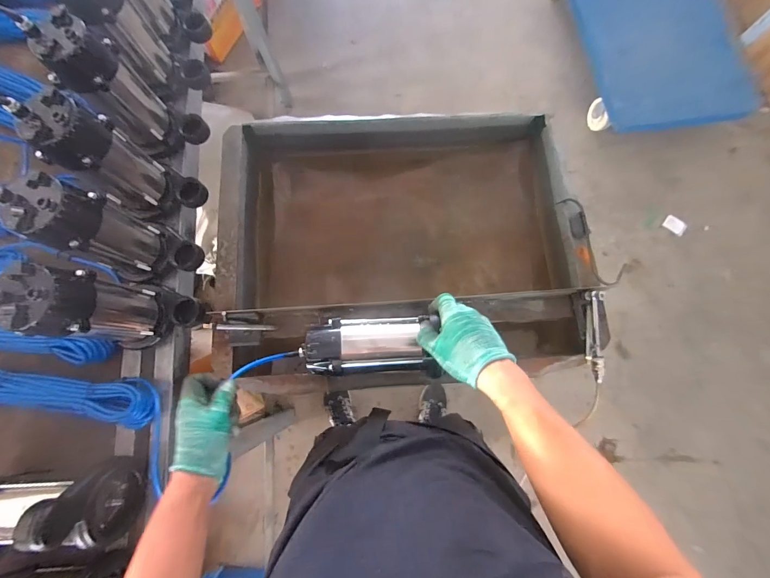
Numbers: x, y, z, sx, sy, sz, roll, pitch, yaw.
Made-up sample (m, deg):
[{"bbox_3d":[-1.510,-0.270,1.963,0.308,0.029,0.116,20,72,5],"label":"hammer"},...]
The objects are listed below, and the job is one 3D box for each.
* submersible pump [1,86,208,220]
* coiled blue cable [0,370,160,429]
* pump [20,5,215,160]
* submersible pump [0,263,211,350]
[{"bbox_3d":[-0.447,-0.207,0.567,0.135,0.231,0.114,27,79,4],"label":"submersible pump"},{"bbox_3d":[-0.603,0.187,0.580,0.396,0.045,0.076,6,78,0],"label":"coiled blue cable"},{"bbox_3d":[-0.464,-0.362,0.604,0.146,0.230,0.108,-32,81,-7],"label":"pump"},{"bbox_3d":[-0.423,0.034,0.514,0.147,0.228,0.116,11,78,1],"label":"submersible pump"}]

